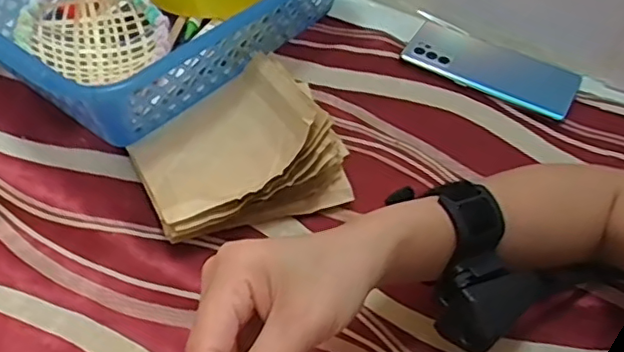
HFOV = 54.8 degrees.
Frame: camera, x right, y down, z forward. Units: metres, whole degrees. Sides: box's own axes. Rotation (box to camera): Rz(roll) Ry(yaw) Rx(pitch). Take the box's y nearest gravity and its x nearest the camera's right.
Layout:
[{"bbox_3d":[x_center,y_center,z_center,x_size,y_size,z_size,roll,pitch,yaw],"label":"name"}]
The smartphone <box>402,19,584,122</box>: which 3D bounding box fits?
[{"bbox_3d":[0.168,-0.102,0.568,0.157,0.012,0.072,27,54,17],"label":"smartphone"}]

